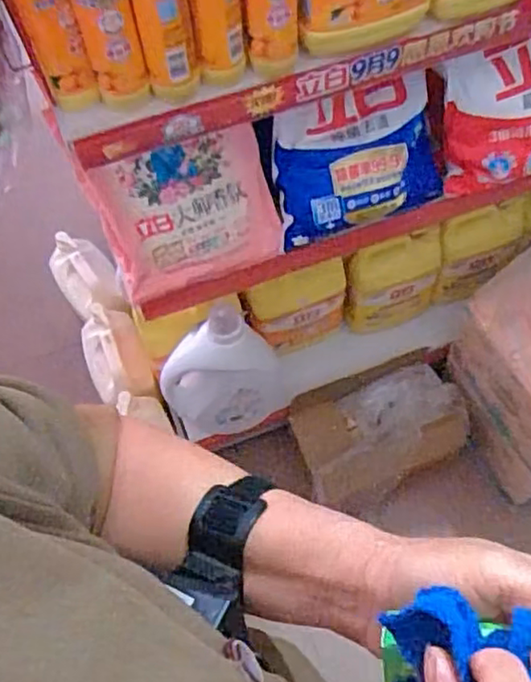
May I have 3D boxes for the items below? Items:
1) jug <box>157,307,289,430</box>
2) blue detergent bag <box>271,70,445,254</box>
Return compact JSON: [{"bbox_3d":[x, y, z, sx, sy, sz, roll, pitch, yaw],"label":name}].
[{"bbox_3d":[-0.074,0.067,1.166,0.220,0.311,0.103,-15,62,-6],"label":"jug"},{"bbox_3d":[0.126,-0.260,0.941,0.251,0.070,0.188,-20,107,-5],"label":"blue detergent bag"}]

